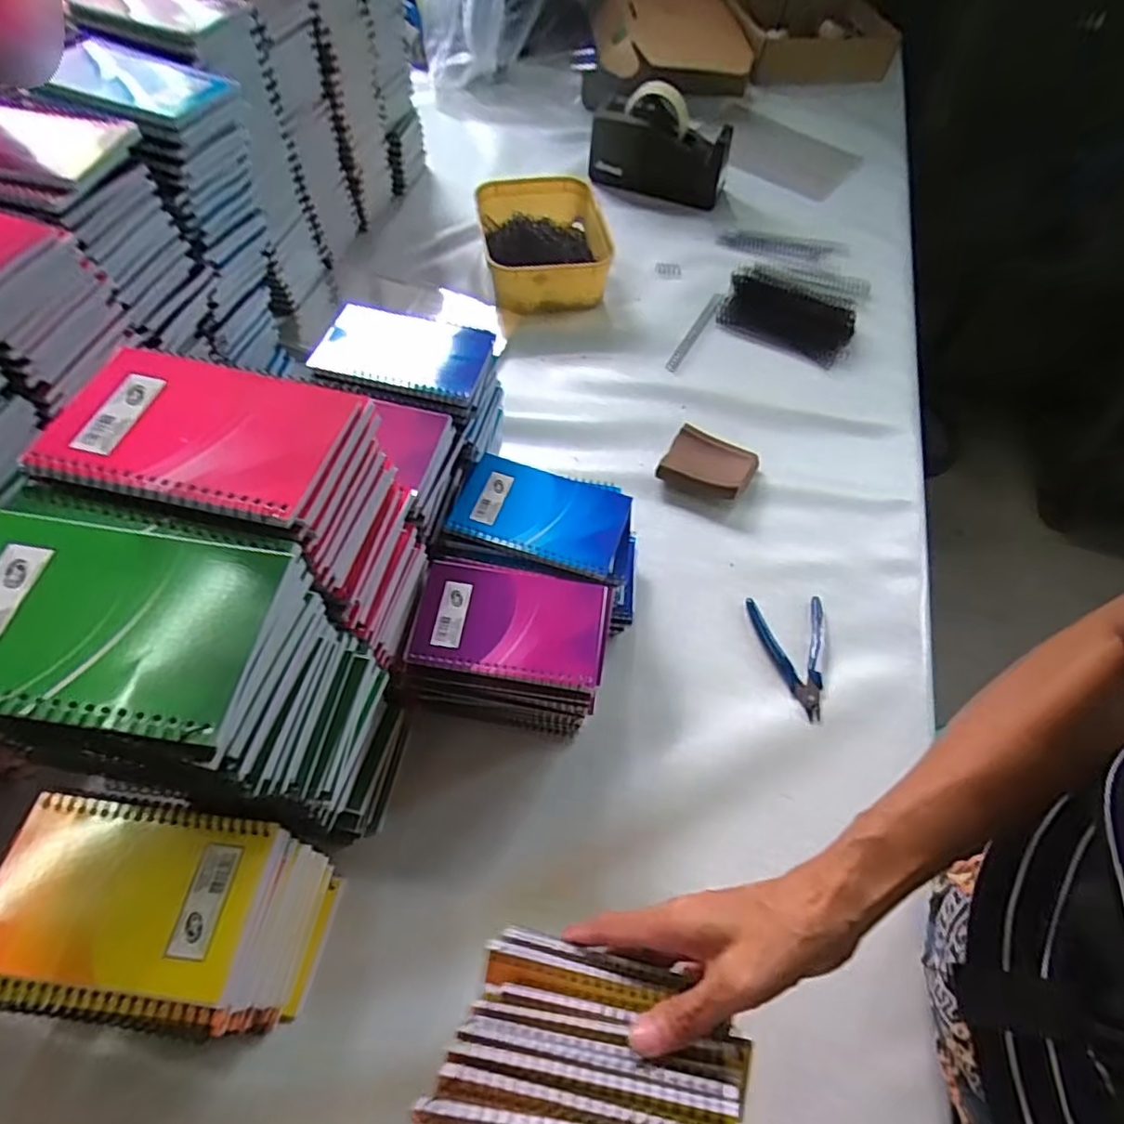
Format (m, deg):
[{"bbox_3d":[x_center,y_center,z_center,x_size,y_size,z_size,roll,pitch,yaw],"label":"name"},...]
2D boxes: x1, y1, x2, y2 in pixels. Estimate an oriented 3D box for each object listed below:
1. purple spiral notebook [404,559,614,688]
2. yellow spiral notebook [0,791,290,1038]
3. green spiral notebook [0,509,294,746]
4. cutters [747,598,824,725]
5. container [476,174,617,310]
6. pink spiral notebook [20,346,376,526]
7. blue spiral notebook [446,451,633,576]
[{"bbox_3d":[-0.036,0.041,0.439,0.134,0.007,0.083,8,57,1],"label":"purple spiral notebook"},{"bbox_3d":[-0.221,0.175,0.314,0.136,0.015,0.095,8,57,1],"label":"yellow spiral notebook"},{"bbox_3d":[-0.183,0.021,0.244,0.127,0.007,0.084,7,57,1],"label":"green spiral notebook"},{"bbox_3d":[0.208,0.082,0.550,0.065,0.011,0.114,1,57,-3],"label":"cutters"},{"bbox_3d":[-0.023,-0.418,0.813,0.158,0.068,0.198,-6,58,-8],"label":"container"},{"bbox_3d":[-0.172,-0.064,0.298,0.137,0.012,0.083,12,57,4],"label":"pink spiral notebook"},{"bbox_3d":[-0.019,-0.042,0.490,0.137,0.009,0.078,17,58,7],"label":"blue spiral notebook"}]

